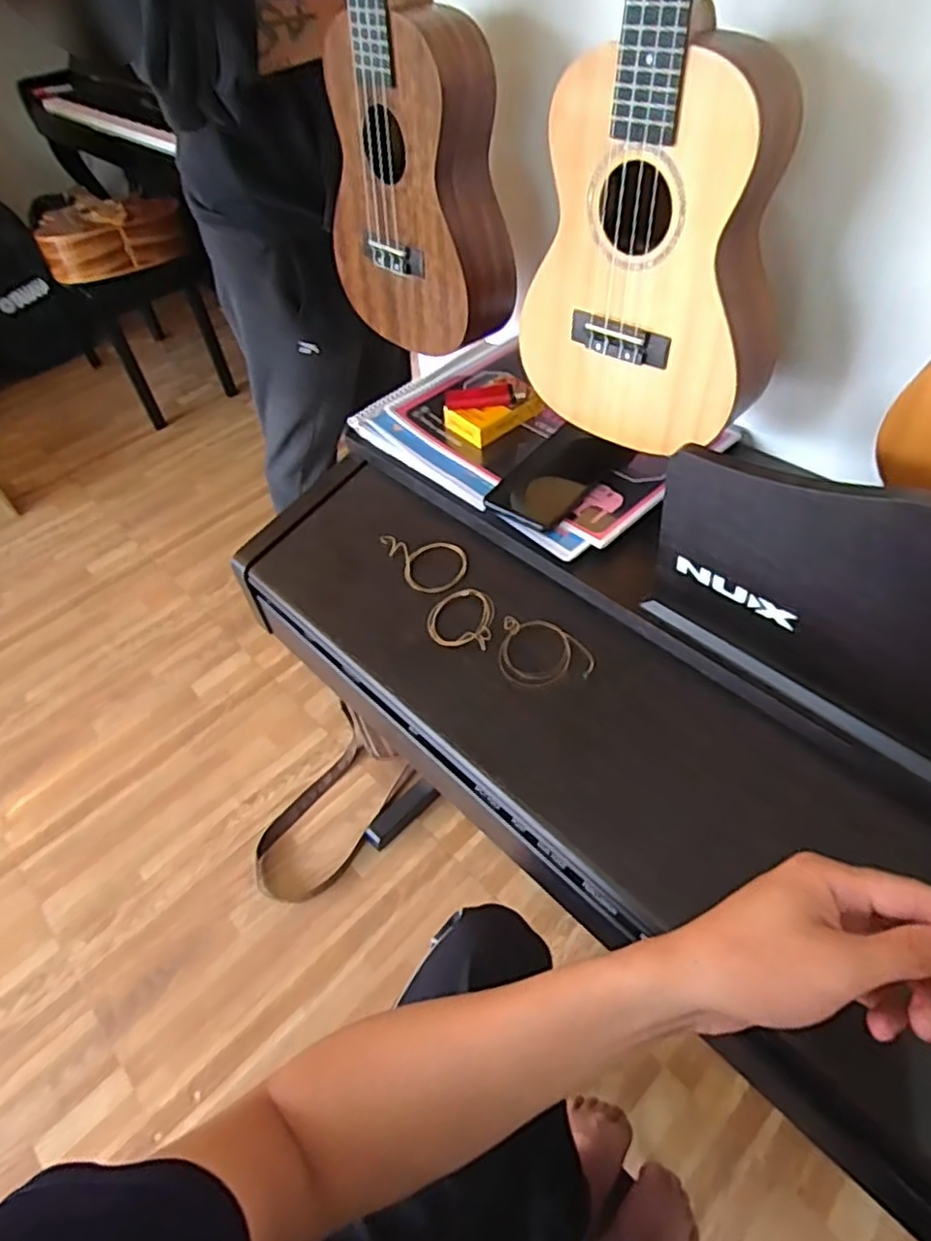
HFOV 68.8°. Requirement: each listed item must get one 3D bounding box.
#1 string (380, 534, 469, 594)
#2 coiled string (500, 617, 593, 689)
[{"bbox_3d":[-0.043,-0.053,0.662,0.088,0.008,0.060,9,63,8],"label":"string"},{"bbox_3d":[0.068,0.029,0.578,0.079,0.013,0.065,6,50,11],"label":"coiled string"}]

